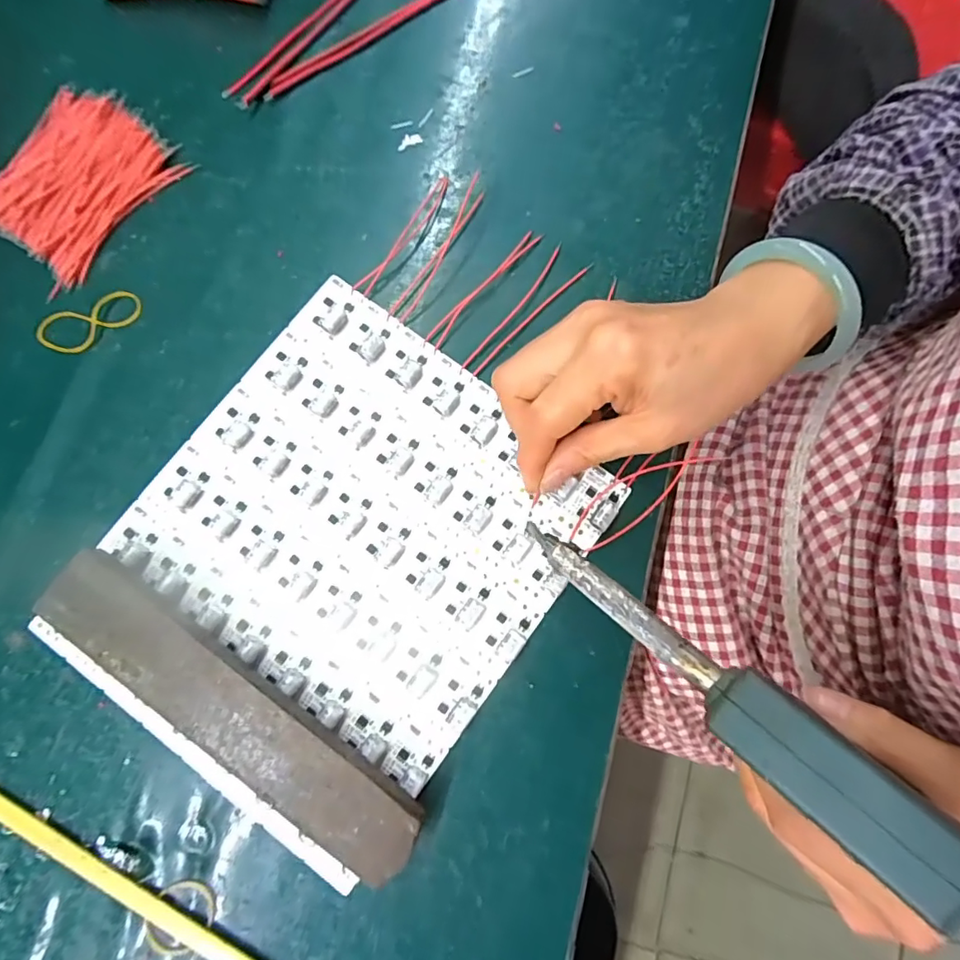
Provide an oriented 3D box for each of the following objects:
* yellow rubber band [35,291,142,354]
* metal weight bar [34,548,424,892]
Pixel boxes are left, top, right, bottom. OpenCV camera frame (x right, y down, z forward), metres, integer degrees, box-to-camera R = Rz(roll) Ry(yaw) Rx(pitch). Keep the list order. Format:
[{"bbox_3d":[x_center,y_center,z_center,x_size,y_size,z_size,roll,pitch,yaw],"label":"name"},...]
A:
[{"bbox_3d":[-0.216,-0.087,0.295,0.056,0.004,0.025,-23,81,-5],"label":"yellow rubber band"},{"bbox_3d":[-0.114,0.106,0.250,0.198,0.028,0.036,36,81,5],"label":"metal weight bar"}]

